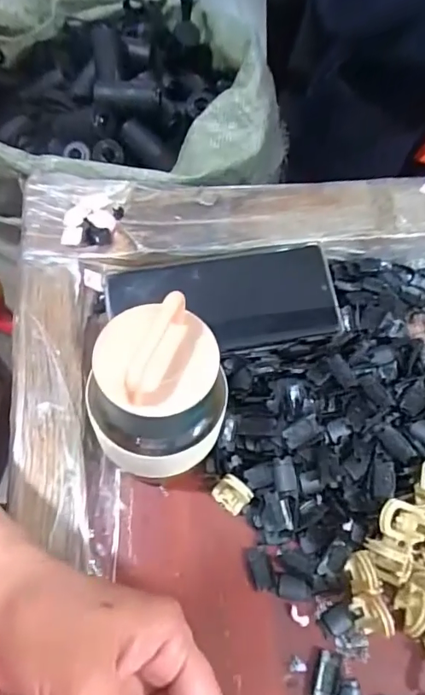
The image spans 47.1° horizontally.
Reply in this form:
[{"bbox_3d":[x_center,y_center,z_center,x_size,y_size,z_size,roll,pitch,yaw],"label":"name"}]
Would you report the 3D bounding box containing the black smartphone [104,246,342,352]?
[{"bbox_3d":[0.007,-0.033,0.353,0.161,0.014,0.076,-6,61,-7],"label":"black smartphone"}]

